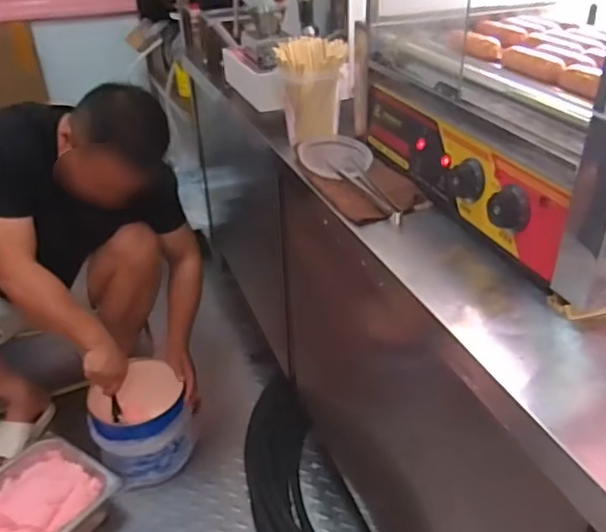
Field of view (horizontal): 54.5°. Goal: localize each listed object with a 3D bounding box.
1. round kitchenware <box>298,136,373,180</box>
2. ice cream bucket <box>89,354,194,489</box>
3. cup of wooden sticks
[{"bbox_3d":[0.055,-0.172,0.945,0.116,0.021,0.124,-1,40,-6],"label":"round kitchenware"},{"bbox_3d":[-0.397,0.376,1.443,0.219,0.215,0.258,-13,34,-19],"label":"ice cream bucket"},{"bbox_3d":[0.015,-0.309,1.029,0.107,0.146,0.114,2,32,5],"label":"cup of wooden sticks"}]

